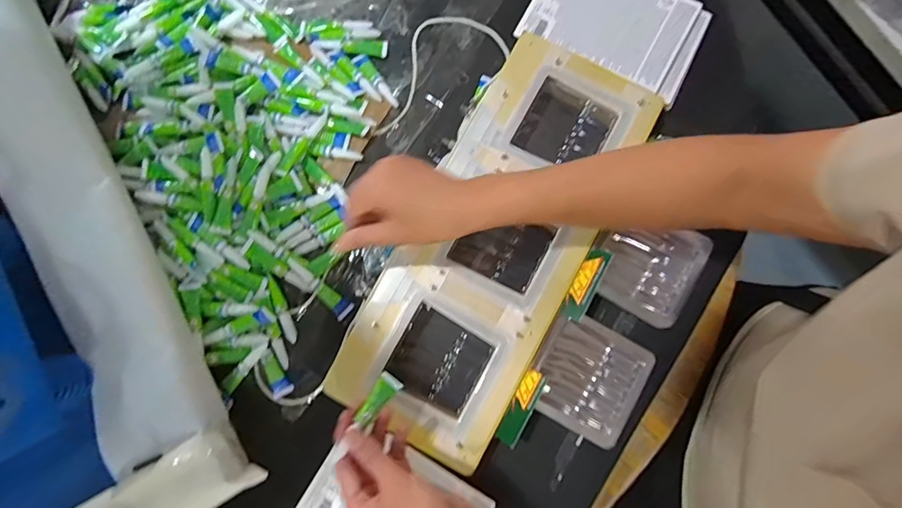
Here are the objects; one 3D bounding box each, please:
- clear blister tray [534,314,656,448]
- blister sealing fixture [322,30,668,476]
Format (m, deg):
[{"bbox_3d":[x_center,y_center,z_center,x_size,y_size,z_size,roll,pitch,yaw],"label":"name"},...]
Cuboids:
[{"bbox_3d":[0.137,0.123,0.470,0.102,0.016,0.102,28,83,6],"label":"clear blister tray"},{"bbox_3d":[0.051,-0.011,0.487,0.181,0.036,0.425,29,81,6],"label":"blister sealing fixture"}]

